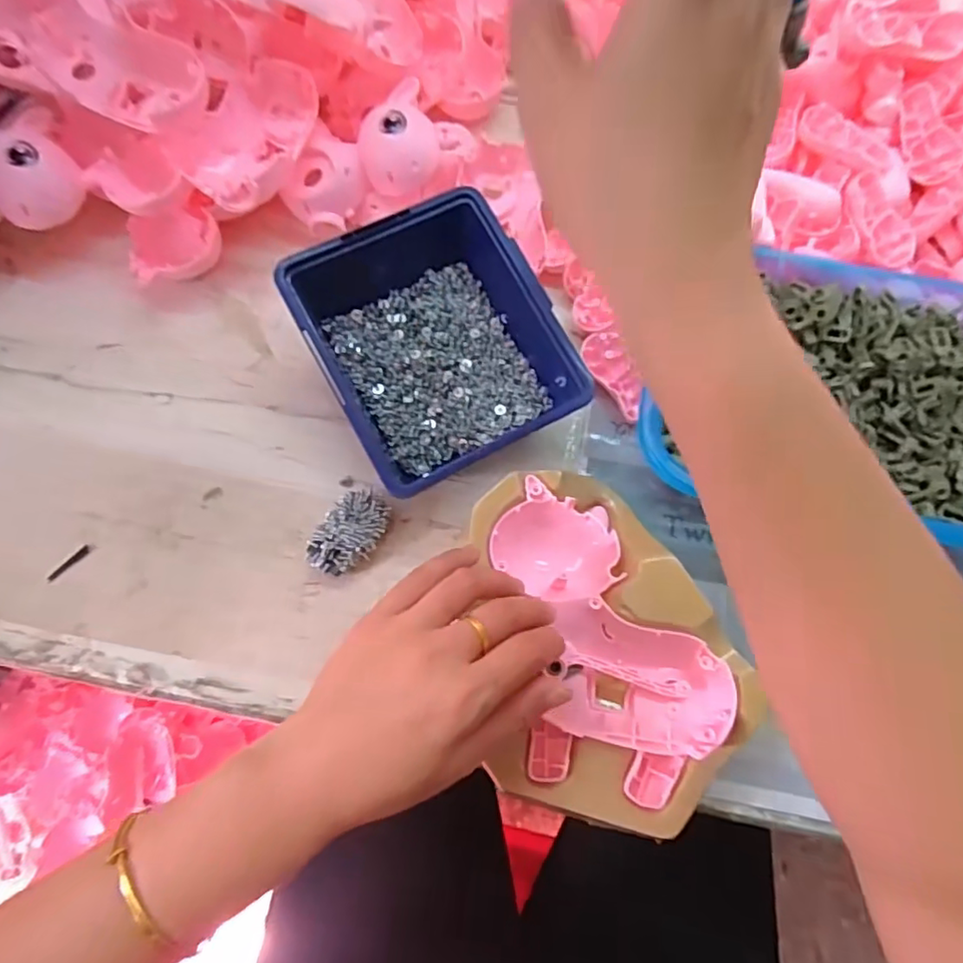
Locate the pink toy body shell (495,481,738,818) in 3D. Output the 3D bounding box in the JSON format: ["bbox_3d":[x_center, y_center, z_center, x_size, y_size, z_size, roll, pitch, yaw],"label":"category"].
[{"bbox_3d":[0.069,0.085,0.327,0.116,0.040,0.169,-10,79,-3],"label":"pink toy body shell"}]

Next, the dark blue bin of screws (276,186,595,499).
[{"bbox_3d":[-0.032,-0.089,0.378,0.135,0.055,0.162,-29,80,-6],"label":"dark blue bin of screws"}]

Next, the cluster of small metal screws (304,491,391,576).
[{"bbox_3d":[-0.082,0.032,0.367,0.033,0.017,0.056,34,73,9],"label":"cluster of small metal screws"}]

